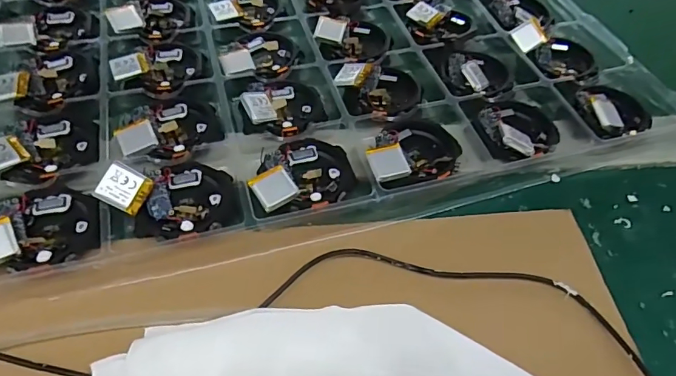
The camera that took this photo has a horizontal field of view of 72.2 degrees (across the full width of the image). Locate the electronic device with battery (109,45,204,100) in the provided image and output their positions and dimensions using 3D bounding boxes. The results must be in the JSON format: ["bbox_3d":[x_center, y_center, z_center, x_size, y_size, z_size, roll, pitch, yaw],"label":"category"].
[{"bbox_3d":[-0.120,-0.079,0.318,0.055,0.018,0.051,2,56,-2],"label":"electronic device with battery"}]

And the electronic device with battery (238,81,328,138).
[{"bbox_3d":[-0.034,-0.055,0.297,0.052,0.015,0.052,-3,57,-5],"label":"electronic device with battery"}]

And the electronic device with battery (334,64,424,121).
[{"bbox_3d":[0.029,-0.067,0.311,0.056,0.013,0.052,2,56,-2],"label":"electronic device with battery"}]

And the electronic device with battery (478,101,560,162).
[{"bbox_3d":[0.115,-0.039,0.295,0.051,0.018,0.045,-29,63,-21],"label":"electronic device with battery"}]

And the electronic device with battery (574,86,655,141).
[{"bbox_3d":[0.183,-0.051,0.310,0.044,0.012,0.046,2,56,-2],"label":"electronic device with battery"}]

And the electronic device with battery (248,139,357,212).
[{"bbox_3d":[-0.020,-0.008,0.269,0.060,0.013,0.048,-16,59,-14],"label":"electronic device with battery"}]

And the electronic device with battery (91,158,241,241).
[{"bbox_3d":[-0.087,0.005,0.248,0.064,0.023,0.048,-24,61,-18],"label":"electronic device with battery"}]

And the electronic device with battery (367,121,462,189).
[{"bbox_3d":[0.046,-0.023,0.283,0.063,0.013,0.047,-18,59,-15],"label":"electronic device with battery"}]

